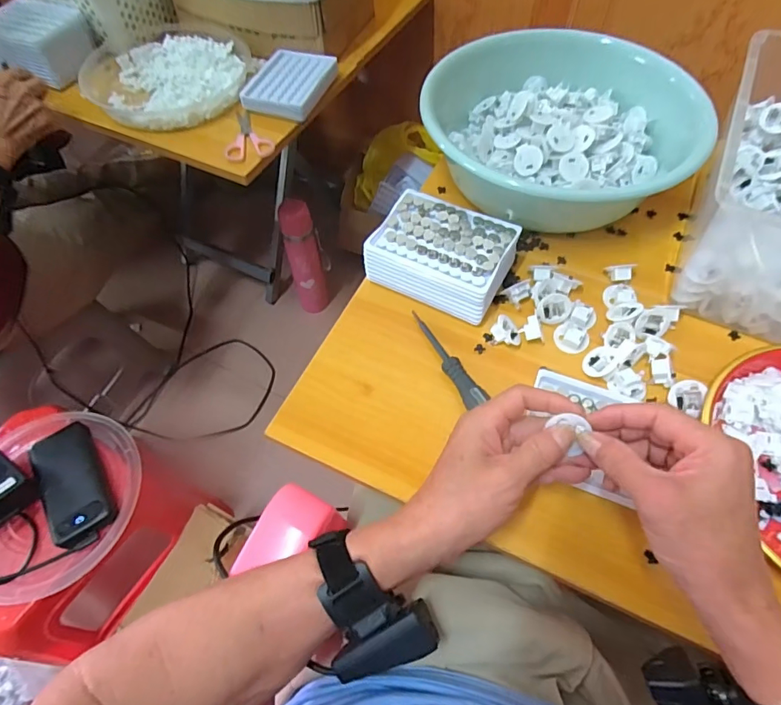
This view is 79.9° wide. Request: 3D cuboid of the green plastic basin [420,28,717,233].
[{"bbox_3d":[0.200,-0.259,0.536,0.265,0.123,0.265,-1,59,1],"label":"green plastic basin"}]

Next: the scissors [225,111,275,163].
[{"bbox_3d":[-0.196,-0.297,0.633,0.063,0.013,0.101,-15,60,-8],"label":"scissors"}]

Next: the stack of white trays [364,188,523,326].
[{"bbox_3d":[0.053,-0.102,0.480,0.132,0.044,0.101,25,62,15],"label":"stack of white trays"}]

